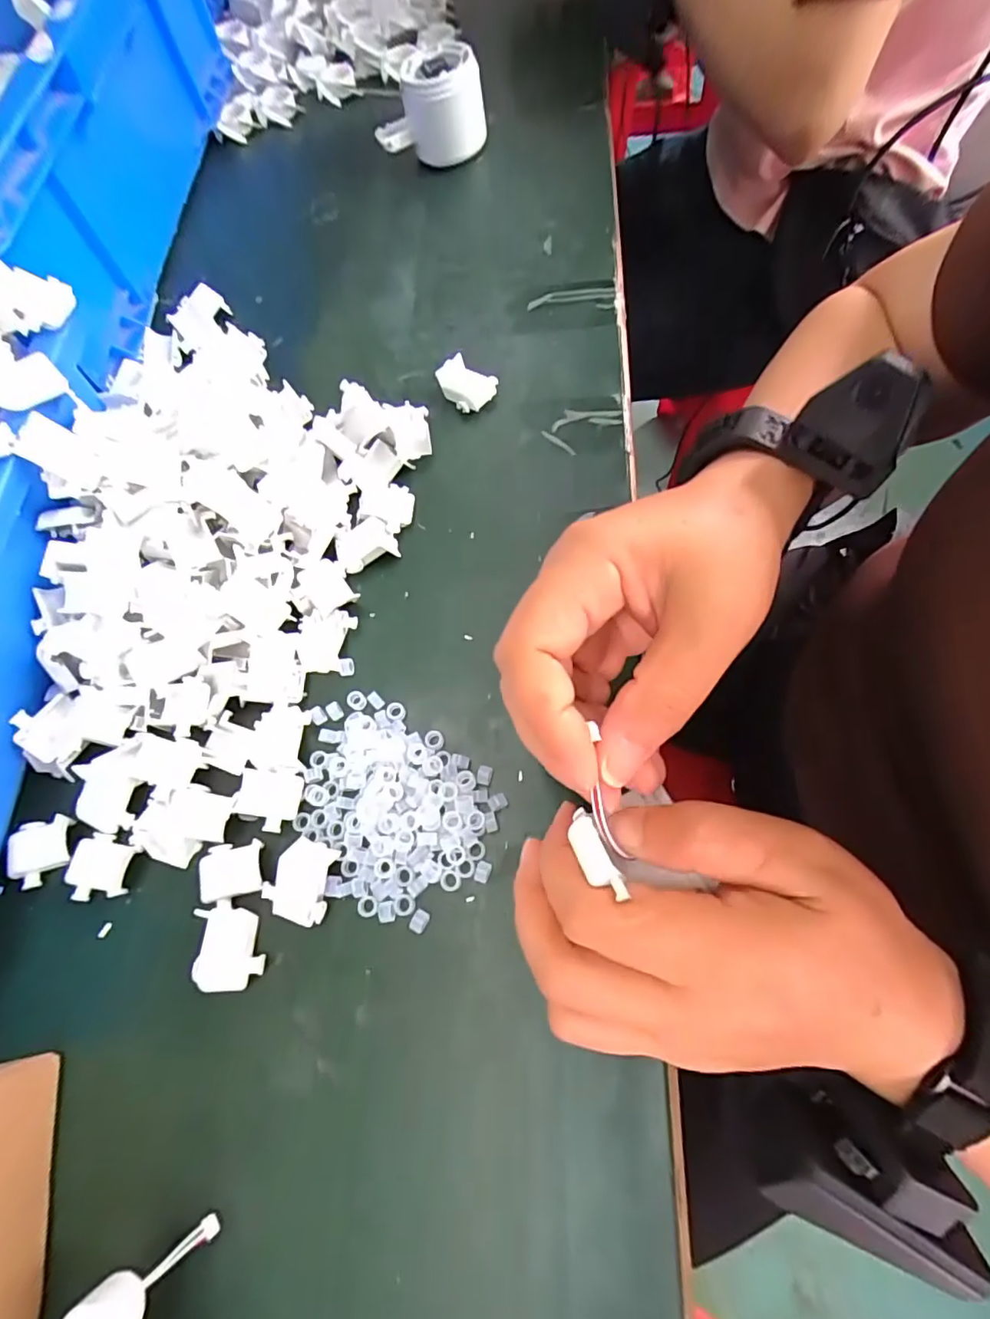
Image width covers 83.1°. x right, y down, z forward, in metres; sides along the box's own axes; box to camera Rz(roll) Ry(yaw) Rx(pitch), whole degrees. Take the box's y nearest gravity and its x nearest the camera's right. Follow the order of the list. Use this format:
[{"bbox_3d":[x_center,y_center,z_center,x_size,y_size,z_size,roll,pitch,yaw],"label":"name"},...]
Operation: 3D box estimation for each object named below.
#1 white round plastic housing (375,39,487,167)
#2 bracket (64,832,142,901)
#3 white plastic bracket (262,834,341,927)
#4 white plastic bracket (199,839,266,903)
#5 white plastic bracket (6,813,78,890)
[{"bbox_3d":[-0.049,-0.414,0.418,0.075,0.049,0.051,-41,74,-16],"label":"white round plastic housing"},{"bbox_3d":[-0.184,0.097,0.261,0.030,0.004,0.029,5,69,7],"label":"bracket"},{"bbox_3d":[-0.087,0.099,0.251,0.028,0.005,0.034,11,70,9],"label":"white plastic bracket"},{"bbox_3d":[-0.121,0.095,0.253,0.028,0.004,0.023,-14,68,-1],"label":"white plastic bracket"},{"bbox_3d":[-0.215,0.091,0.265,0.027,0.007,0.030,-15,68,-1],"label":"white plastic bracket"}]

